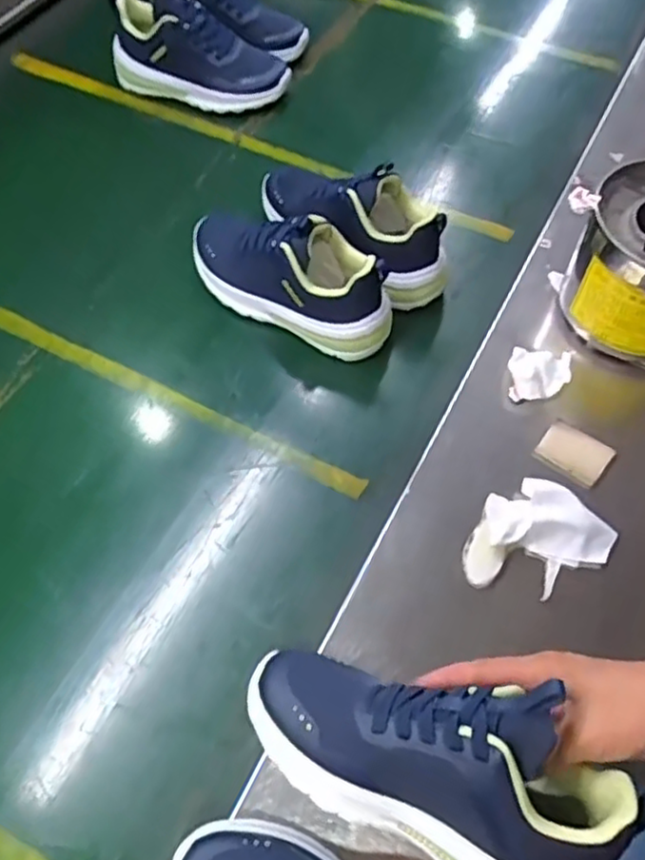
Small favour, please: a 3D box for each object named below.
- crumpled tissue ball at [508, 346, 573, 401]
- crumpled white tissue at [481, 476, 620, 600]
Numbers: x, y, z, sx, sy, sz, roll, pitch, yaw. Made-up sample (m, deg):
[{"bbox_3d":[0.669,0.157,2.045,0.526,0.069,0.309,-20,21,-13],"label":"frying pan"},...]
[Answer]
[{"bbox_3d":[0.194,-0.047,0.602,0.053,0.035,0.063,15,62,11],"label":"crumpled tissue ball"},{"bbox_3d":[0.173,0.077,0.524,0.075,0.038,0.089,-39,66,-18],"label":"crumpled white tissue"}]

